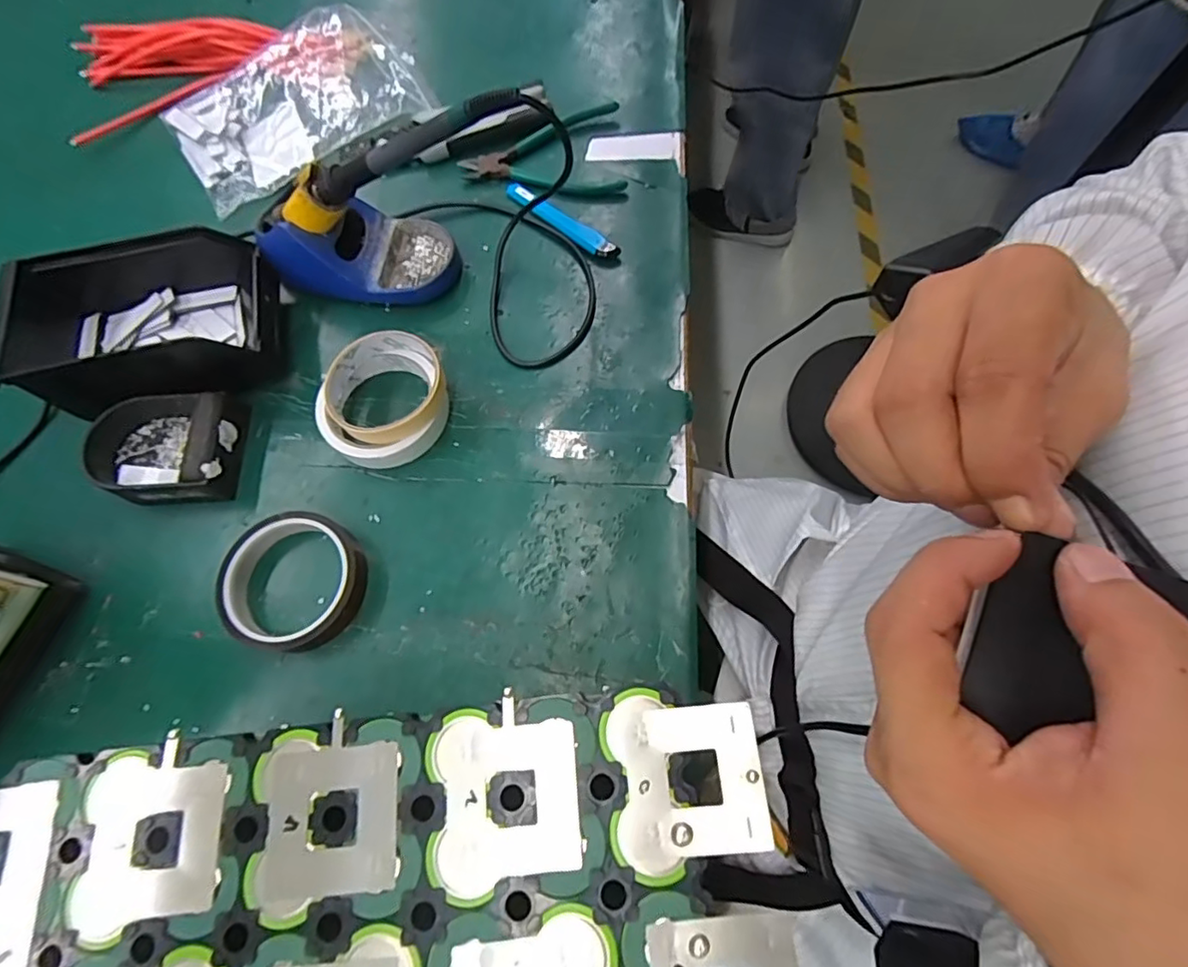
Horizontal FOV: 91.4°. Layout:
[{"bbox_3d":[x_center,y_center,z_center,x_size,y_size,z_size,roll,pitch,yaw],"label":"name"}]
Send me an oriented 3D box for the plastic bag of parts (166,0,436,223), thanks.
[{"bbox_3d":[-0.282,-0.359,0.546,0.221,0.030,0.157,-33,72,-10],"label":"plastic bag of parts"}]

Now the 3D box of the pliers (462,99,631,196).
[{"bbox_3d":[-0.044,-0.305,0.524,0.143,0.011,0.095,1,70,2],"label":"pliers"}]

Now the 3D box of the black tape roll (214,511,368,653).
[{"bbox_3d":[-0.206,0.066,0.398,0.095,0.025,0.089,-1,70,2],"label":"black tape roll"}]

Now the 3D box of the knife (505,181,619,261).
[{"bbox_3d":[-0.030,-0.228,0.499,0.123,0.012,0.016,38,75,14],"label":"knife"}]

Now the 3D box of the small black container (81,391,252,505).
[{"bbox_3d":[-0.318,-0.026,0.429,0.107,0.033,0.078,-4,70,1],"label":"small black container"}]

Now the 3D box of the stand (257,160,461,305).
[{"bbox_3d":[-0.189,-0.196,0.456,0.148,0.081,0.074,3,70,3],"label":"stand"}]

